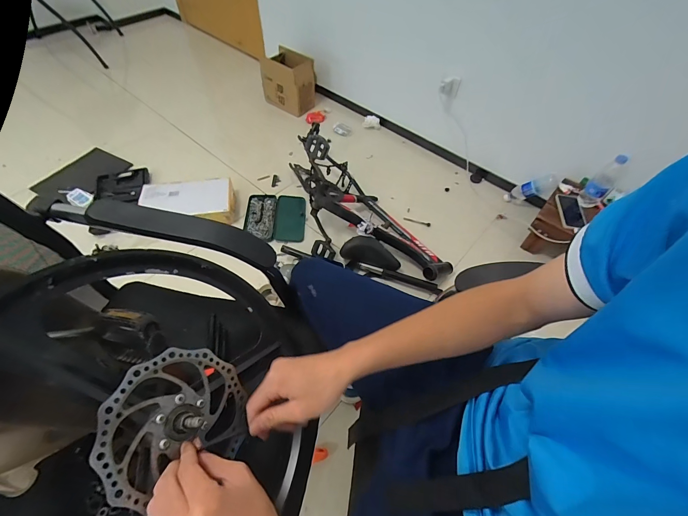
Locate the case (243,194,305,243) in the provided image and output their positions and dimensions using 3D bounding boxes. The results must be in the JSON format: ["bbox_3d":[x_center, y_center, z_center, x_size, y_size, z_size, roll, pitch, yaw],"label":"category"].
[{"bbox_3d":[-0.287,-0.176,1.339,0.247,0.031,0.245,2,54,-1],"label":"case"}]

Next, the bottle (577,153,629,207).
[{"bbox_3d":[0.930,-0.268,1.153,0.075,0.206,0.069,-32,62,-23],"label":"bottle"}]

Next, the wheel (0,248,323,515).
[{"bbox_3d":[-0.210,0.181,0.361,0.382,0.098,0.407,21,57,-36],"label":"wheel"}]

